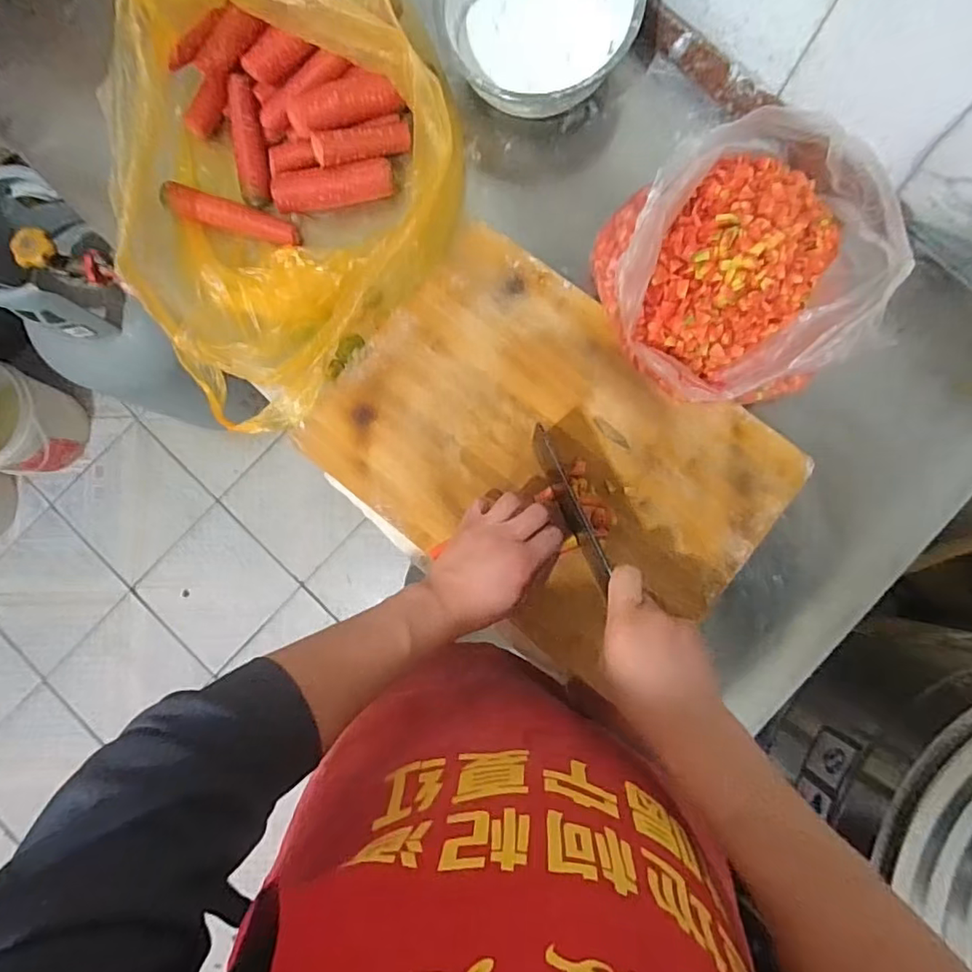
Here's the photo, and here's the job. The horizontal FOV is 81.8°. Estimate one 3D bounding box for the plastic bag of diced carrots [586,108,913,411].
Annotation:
[{"bbox_3d":[0.229,-0.199,0.514,0.228,0.136,0.225,-11,85,0],"label":"plastic bag of diced carrots"}]

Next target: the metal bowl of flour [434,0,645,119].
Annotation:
[{"bbox_3d":[0.054,-0.475,0.573,0.192,0.078,0.187,0,85,1],"label":"metal bowl of flour"}]

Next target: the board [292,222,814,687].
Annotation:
[{"bbox_3d":[0.064,-0.033,0.563,0.421,0.021,0.302,39,87,4],"label":"board"}]

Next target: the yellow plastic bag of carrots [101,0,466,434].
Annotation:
[{"bbox_3d":[-0.212,-0.313,0.552,0.325,0.162,0.429,36,87,4],"label":"yellow plastic bag of carrots"}]

